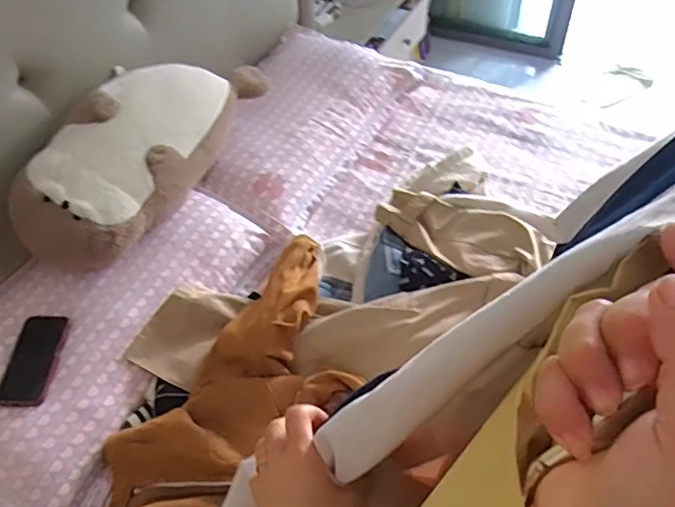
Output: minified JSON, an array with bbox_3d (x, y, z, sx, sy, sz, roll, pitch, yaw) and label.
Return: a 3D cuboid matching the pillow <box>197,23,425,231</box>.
[{"bbox_3d":[-0.123,-0.334,1.404,0.408,0.119,0.634,22,56,21],"label":"pillow"}]

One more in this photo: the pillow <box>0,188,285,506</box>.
[{"bbox_3d":[-0.445,0.160,1.027,0.372,0.147,0.718,22,56,22],"label":"pillow"}]

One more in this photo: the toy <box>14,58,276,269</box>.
[{"bbox_3d":[-0.364,-0.225,1.134,0.164,0.228,0.618,18,54,19],"label":"toy"}]

